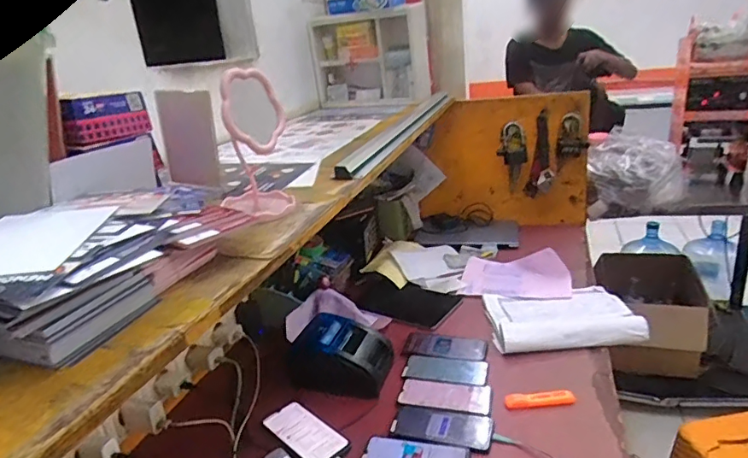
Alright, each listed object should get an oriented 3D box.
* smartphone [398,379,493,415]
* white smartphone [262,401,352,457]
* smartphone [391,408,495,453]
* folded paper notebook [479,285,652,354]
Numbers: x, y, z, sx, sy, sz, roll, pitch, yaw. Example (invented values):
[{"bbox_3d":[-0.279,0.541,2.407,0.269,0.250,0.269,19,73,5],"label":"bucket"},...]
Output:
[{"bbox_3d":[0.129,0.299,0.921,0.161,0.006,0.075,0,21,16],"label":"smartphone"},{"bbox_3d":[-0.117,0.344,0.857,0.078,0.013,0.166,-24,26,-40],"label":"white smartphone"},{"bbox_3d":[0.116,0.328,0.851,0.161,0.004,0.081,1,21,19],"label":"smartphone"},{"bbox_3d":[0.413,0.188,1.129,0.307,0.028,0.249,-5,20,3],"label":"folded paper notebook"}]

